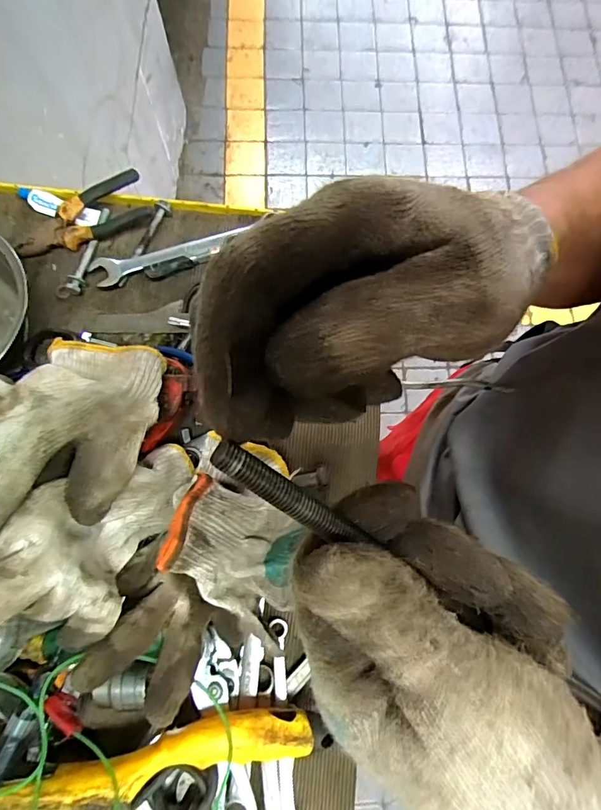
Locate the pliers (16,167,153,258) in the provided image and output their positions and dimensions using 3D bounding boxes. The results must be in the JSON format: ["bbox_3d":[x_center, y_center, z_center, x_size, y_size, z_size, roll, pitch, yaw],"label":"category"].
[{"bbox_3d":[-0.221,-0.186,0.449,0.140,0.028,0.049,-31,79,-9],"label":"pliers"}]

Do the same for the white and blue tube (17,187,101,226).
[{"bbox_3d":[-0.256,-0.208,0.460,0.087,0.018,0.025,20,76,3],"label":"white and blue tube"}]

